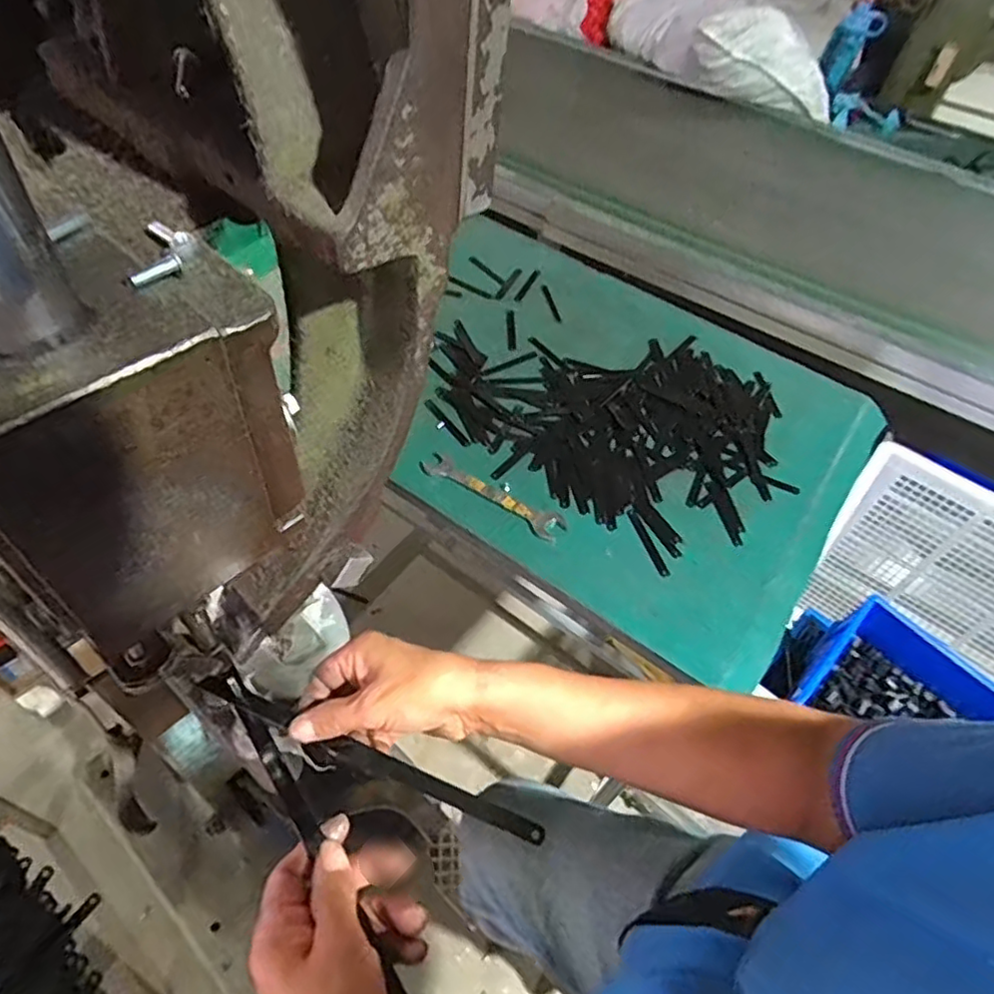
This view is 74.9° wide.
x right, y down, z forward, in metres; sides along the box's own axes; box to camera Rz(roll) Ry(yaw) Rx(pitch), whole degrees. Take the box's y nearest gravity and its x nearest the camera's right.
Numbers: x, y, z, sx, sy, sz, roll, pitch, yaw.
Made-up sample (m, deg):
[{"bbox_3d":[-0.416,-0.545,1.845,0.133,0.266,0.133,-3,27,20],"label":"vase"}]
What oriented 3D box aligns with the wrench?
[{"bbox_3d":[-0.006,-0.006,0.830,0.201,0.011,0.040,30,54,16],"label":"wrench"}]

